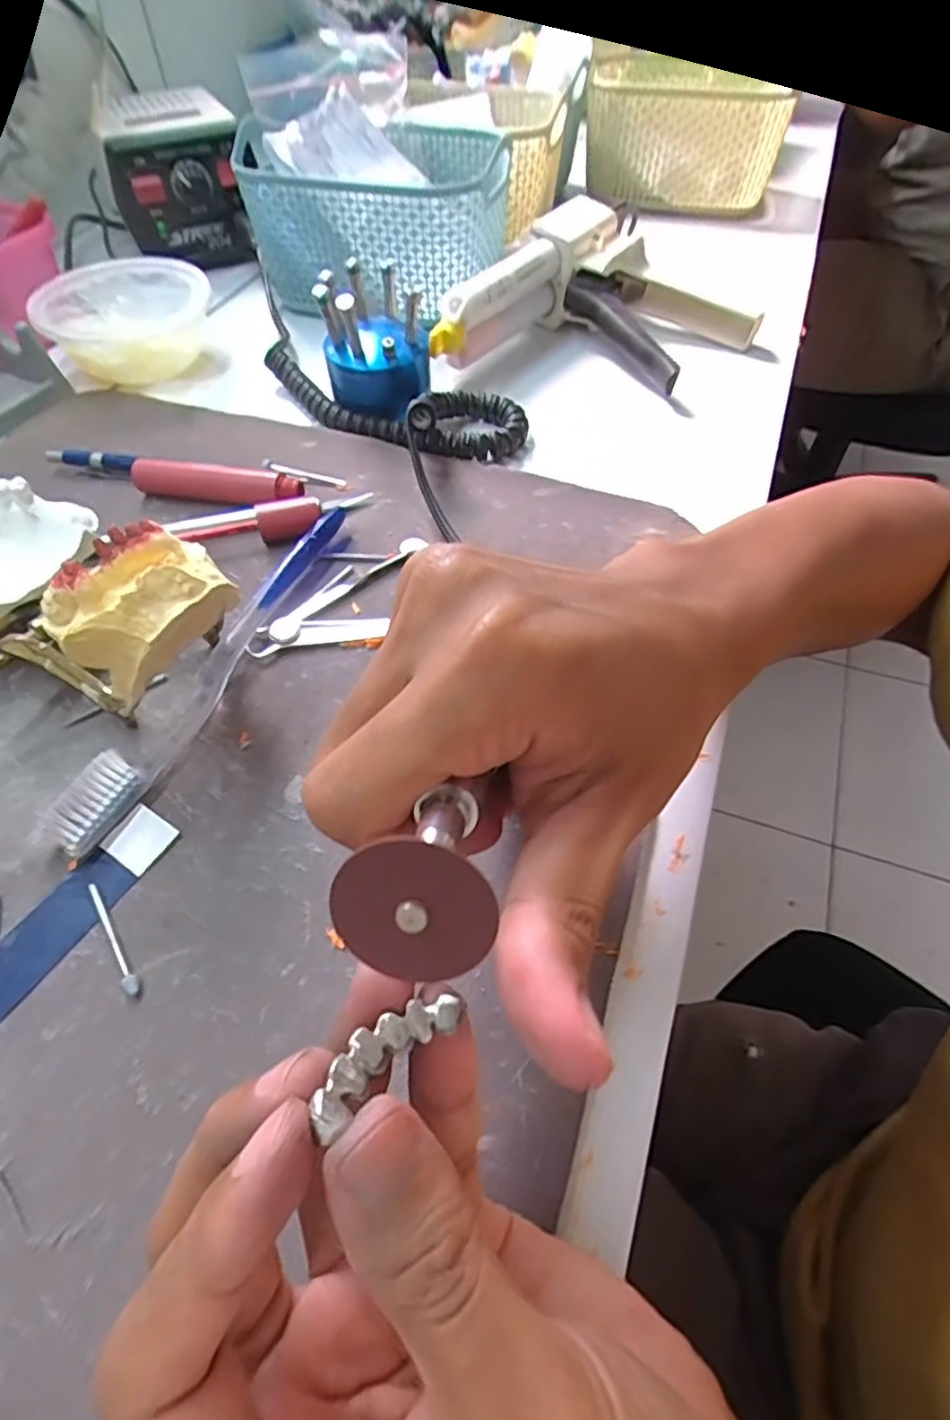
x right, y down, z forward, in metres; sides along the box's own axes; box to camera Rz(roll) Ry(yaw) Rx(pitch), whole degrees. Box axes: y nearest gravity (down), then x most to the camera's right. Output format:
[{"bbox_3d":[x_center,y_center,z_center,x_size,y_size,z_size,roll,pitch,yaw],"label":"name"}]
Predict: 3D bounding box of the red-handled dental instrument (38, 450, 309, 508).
[{"bbox_3d":[-0.157,-0.122,0.344,0.144,0.017,0.019,15,56,10],"label":"red-handled dental instrument"}]

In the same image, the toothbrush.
[{"bbox_3d":[-0.102,-0.023,0.274,0.016,0.015,0.184,20,57,14],"label":"toothbrush"}]

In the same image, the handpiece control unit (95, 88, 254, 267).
[{"bbox_3d":[-0.223,-0.403,0.505,0.088,0.085,0.115,-17,58,-4],"label":"handpiece control unit"}]

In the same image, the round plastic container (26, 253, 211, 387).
[{"bbox_3d":[-0.224,-0.250,0.428,0.099,0.041,0.099,0,55,0],"label":"round plastic container"}]

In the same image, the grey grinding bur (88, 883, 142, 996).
[{"bbox_3d":[-0.116,0.072,0.212,0.004,0.004,0.043,-32,61,-21],"label":"grey grinding bur"}]

